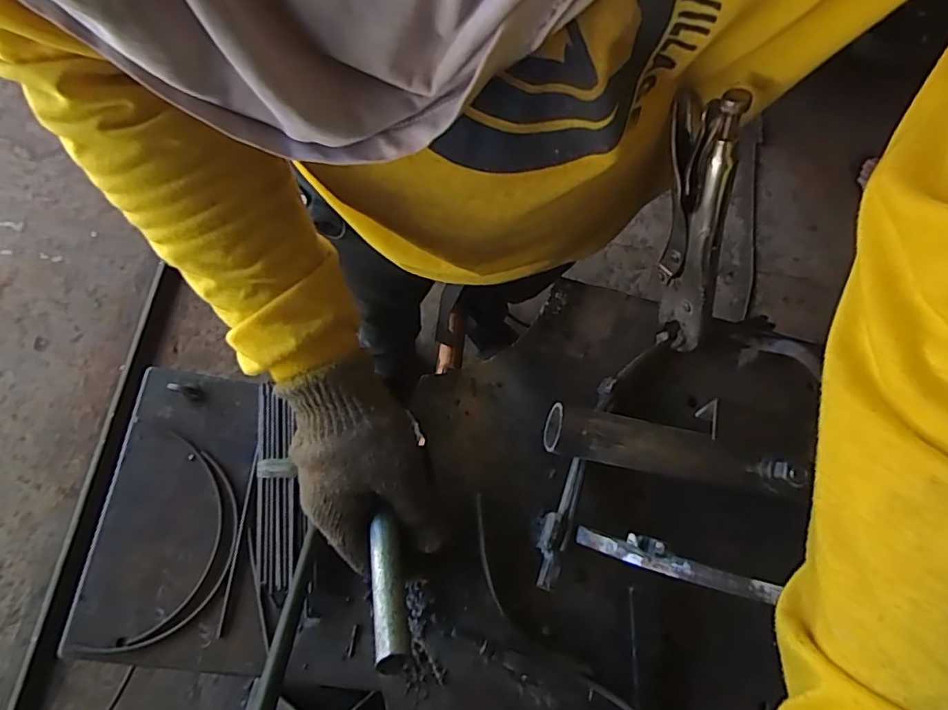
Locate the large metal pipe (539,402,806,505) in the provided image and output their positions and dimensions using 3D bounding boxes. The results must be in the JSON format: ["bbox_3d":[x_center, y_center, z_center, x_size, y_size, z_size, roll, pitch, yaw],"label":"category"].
[{"bbox_3d":[0.127,0.062,0.356,0.159,0.029,0.032,13,75,-3],"label":"large metal pipe"}]

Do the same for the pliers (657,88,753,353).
[{"bbox_3d":[0.129,-0.071,0.332,0.013,0.174,0.045,-16,44,-5],"label":"pliers"}]

